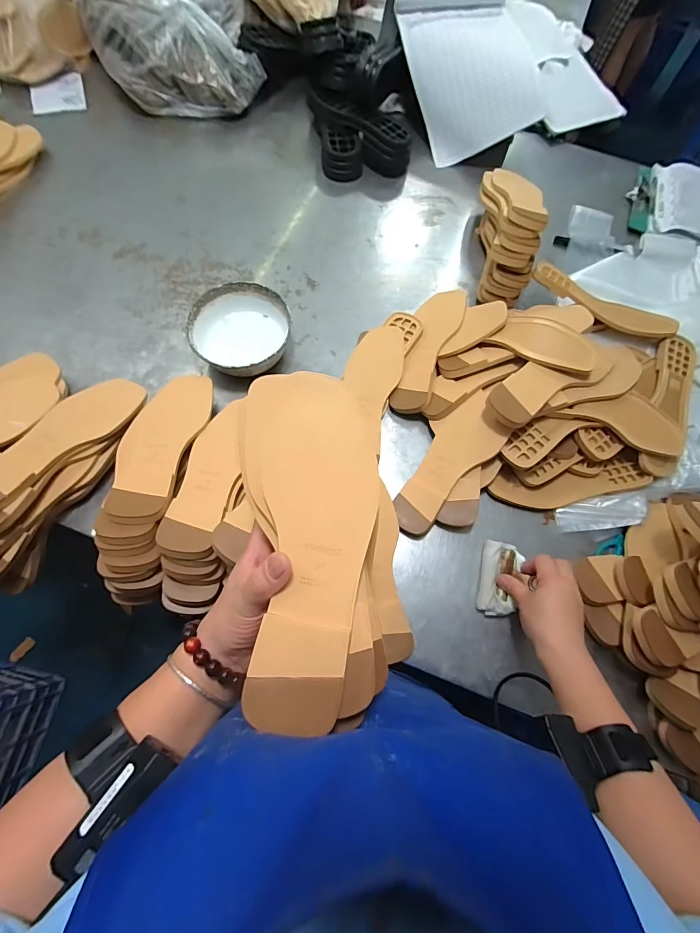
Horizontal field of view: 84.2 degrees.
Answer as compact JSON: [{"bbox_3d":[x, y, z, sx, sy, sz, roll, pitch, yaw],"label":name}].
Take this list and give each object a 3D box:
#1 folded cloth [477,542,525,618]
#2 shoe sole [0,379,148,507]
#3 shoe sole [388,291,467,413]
[{"bbox_3d":[0.201,0.151,0.524,0.047,0.021,0.097,15,69,4],"label":"folded cloth"},{"bbox_3d":[-0.369,-0.037,0.489,0.079,0.027,0.233,32,57,10],"label":"shoe sole"},{"bbox_3d":[0.122,-0.188,0.610,0.066,0.035,0.221,23,71,5],"label":"shoe sole"}]

